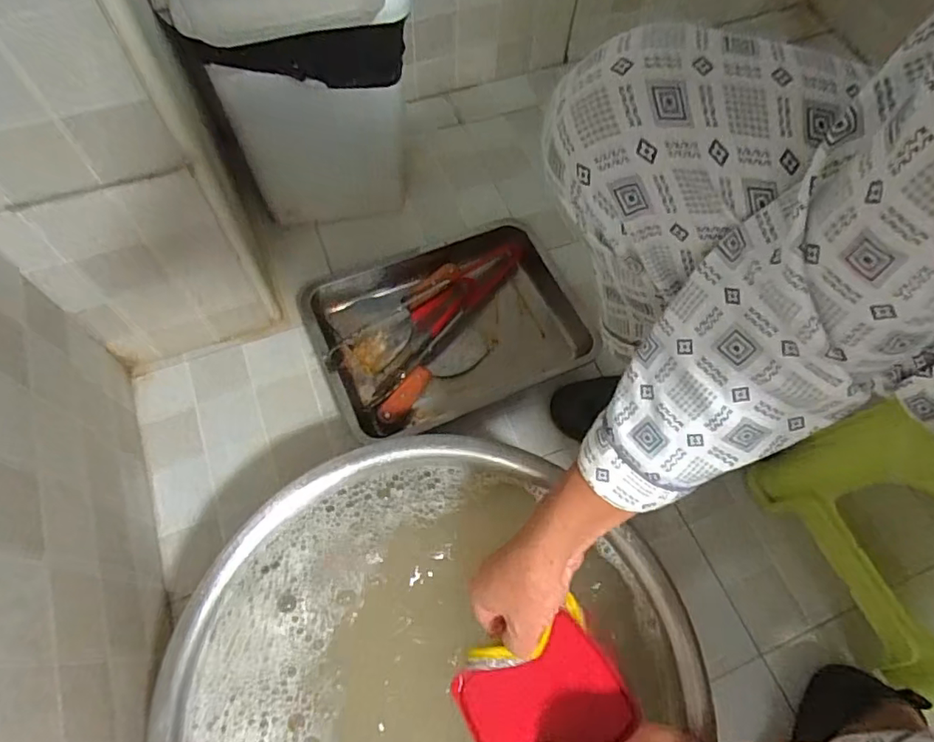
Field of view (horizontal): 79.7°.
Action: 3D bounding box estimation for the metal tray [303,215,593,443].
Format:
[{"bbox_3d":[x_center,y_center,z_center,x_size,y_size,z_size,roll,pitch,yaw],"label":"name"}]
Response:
[{"bbox_3d":[-0.026,-0.066,0.781,0.353,0.039,0.276,-22,67,-13],"label":"metal tray"}]

